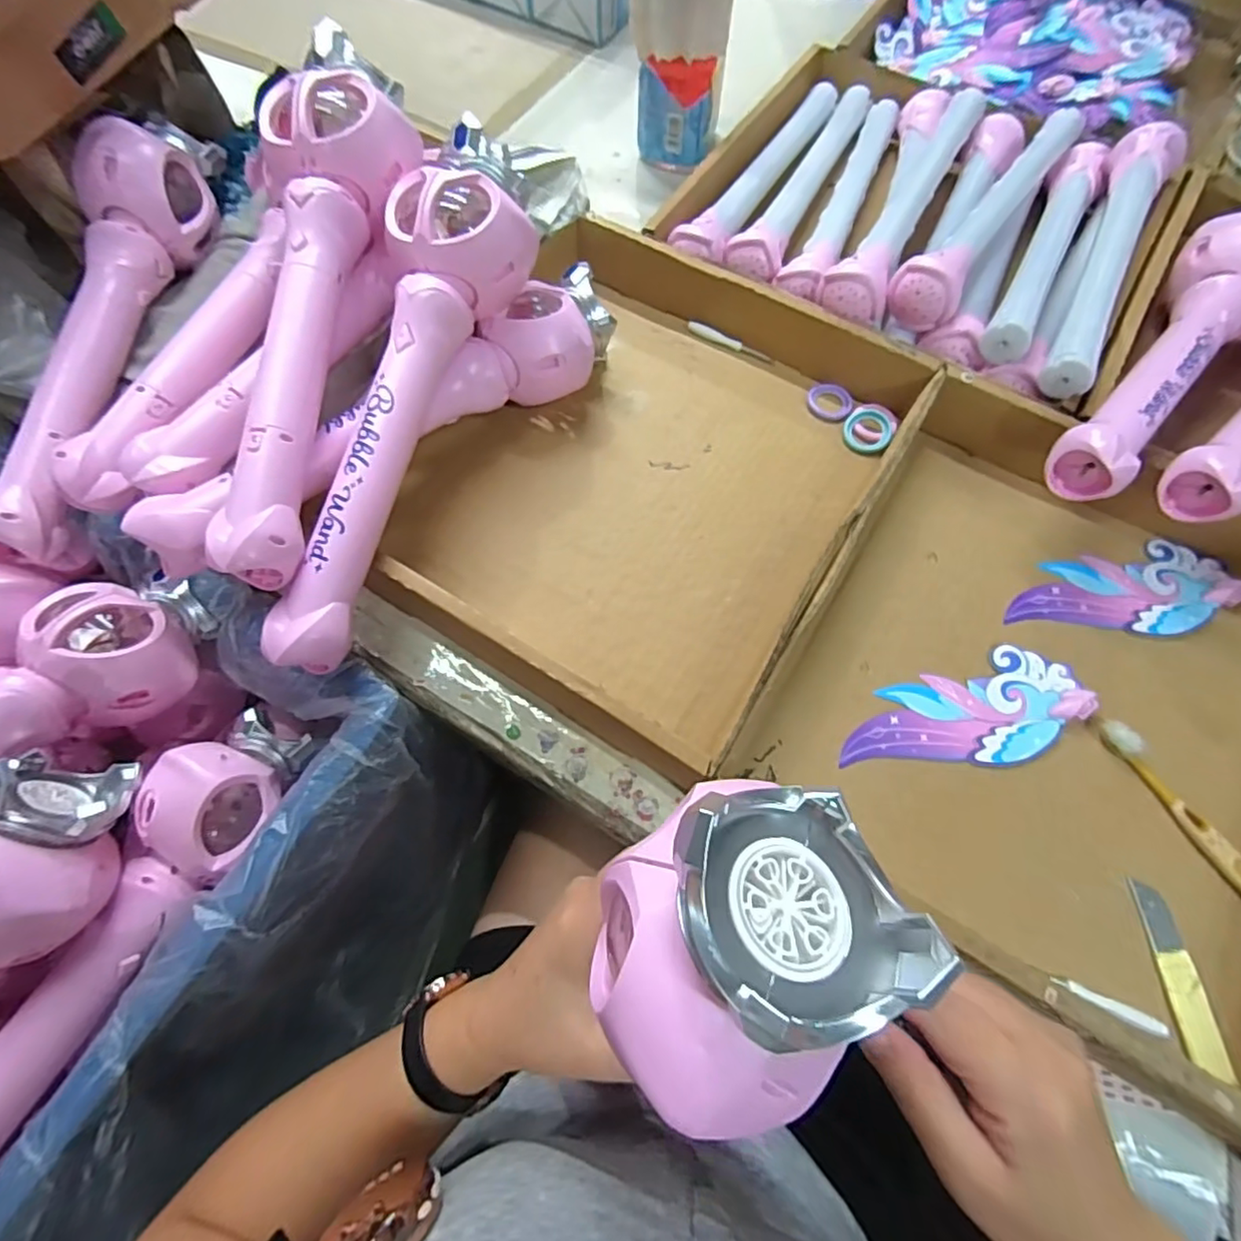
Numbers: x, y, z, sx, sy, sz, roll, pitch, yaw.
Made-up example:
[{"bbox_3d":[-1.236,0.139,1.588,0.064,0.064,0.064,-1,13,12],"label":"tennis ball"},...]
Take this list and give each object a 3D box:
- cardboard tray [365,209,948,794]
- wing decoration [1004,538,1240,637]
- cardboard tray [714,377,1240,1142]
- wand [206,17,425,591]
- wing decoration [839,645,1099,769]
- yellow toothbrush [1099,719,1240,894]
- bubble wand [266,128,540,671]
[{"bbox_3d":[0.017,-0.123,0.464,0.327,0.058,0.381,30,71,10],"label":"cardboard tray"},{"bbox_3d":[0.366,-0.019,0.445,0.162,0.008,0.071,-12,66,-2],"label":"wing decoration"},{"bbox_3d":[0.292,0.046,0.393,0.340,0.060,0.367,33,72,11],"label":"cardboard tray"},{"bbox_3d":[-0.198,-0.197,0.385,0.093,0.061,0.355,5,81,1],"label":"wand"},{"bbox_3d":[0.230,0.066,0.405,0.163,0.017,0.071,-18,70,-8],"label":"wing decoration"},{"bbox_3d":[0.358,0.124,0.380,0.015,0.016,0.140,-28,72,-11],"label":"yellow toothbrush"},{"bbox_3d":[-0.142,-0.147,0.393,0.091,0.063,0.368,16,82,5],"label":"bubble wand"}]

